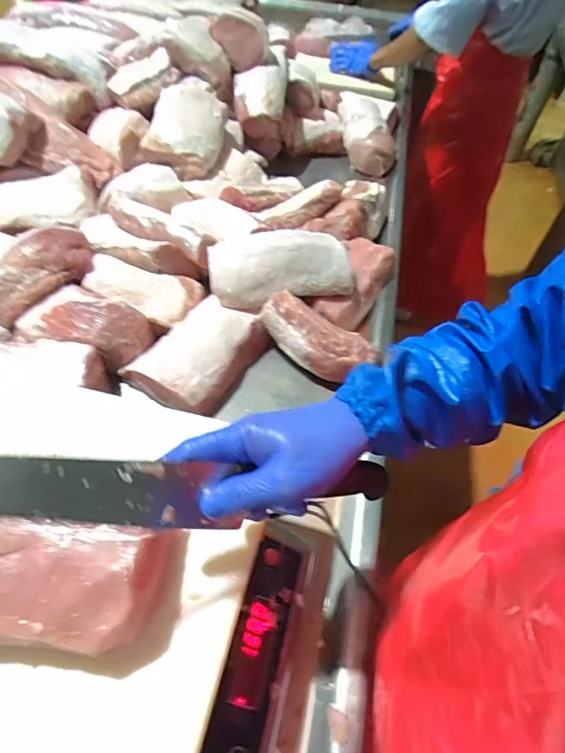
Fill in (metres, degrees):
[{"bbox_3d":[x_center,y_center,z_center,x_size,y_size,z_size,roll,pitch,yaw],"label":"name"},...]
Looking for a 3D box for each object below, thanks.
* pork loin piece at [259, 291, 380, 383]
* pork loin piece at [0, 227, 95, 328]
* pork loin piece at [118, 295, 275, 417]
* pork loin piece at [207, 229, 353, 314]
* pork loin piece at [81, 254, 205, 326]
[{"bbox_3d":[0.052,-0.057,0.657,0.169,0.072,0.080,14,53,6],"label":"pork loin piece"},{"bbox_3d":[-0.361,-0.151,0.658,0.183,0.060,0.082,-42,65,-14],"label":"pork loin piece"},{"bbox_3d":[-0.117,-0.033,0.654,0.132,0.050,0.184,32,57,18],"label":"pork loin piece"},{"bbox_3d":[-0.005,-0.171,0.693,0.212,0.070,0.116,-14,55,-15],"label":"pork loin piece"},{"bbox_3d":[-0.209,-0.134,0.695,0.161,0.046,0.099,6,53,0],"label":"pork loin piece"}]

